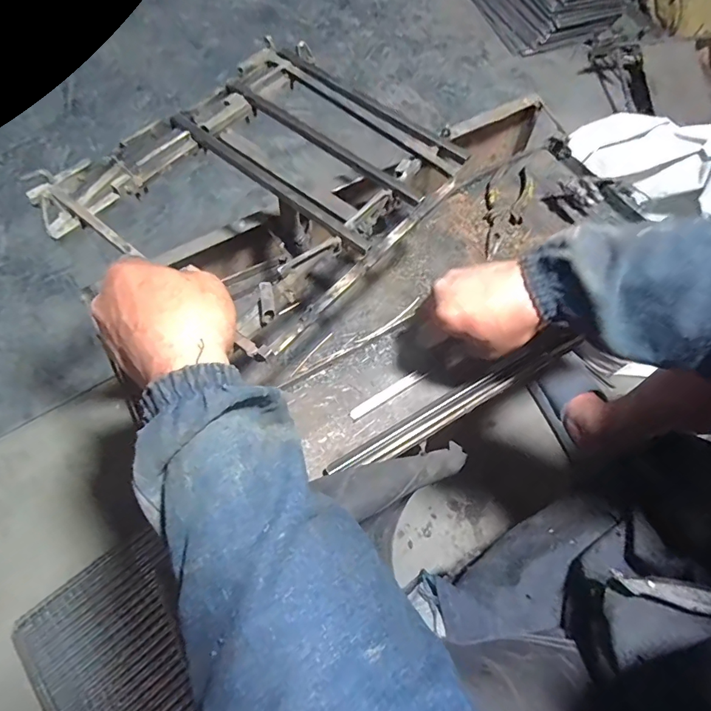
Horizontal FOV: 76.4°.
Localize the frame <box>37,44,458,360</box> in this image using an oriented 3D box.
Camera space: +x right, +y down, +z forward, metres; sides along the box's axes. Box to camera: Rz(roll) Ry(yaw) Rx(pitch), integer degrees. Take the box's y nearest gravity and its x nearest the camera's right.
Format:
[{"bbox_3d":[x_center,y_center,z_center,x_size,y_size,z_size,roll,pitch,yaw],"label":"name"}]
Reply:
[{"bbox_3d":[-0.081,-0.159,0.410,0.259,0.033,0.300,38,70,14],"label":"frame"}]

